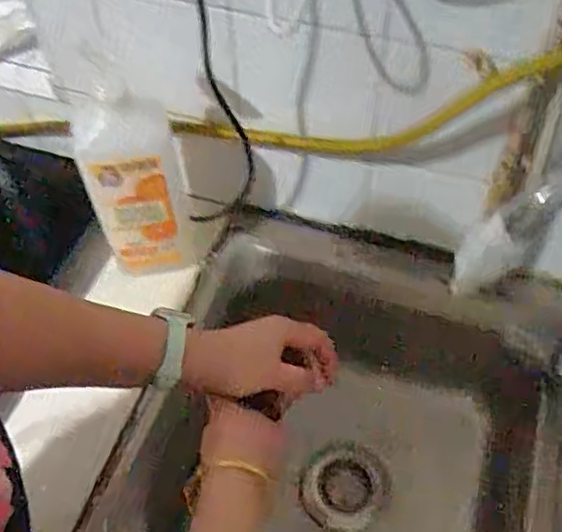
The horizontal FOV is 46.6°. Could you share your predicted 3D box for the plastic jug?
[{"bbox_3d":[-0.150,-0.075,0.727,0.112,0.214,0.065,-16,55,-10],"label":"plastic jug"}]

